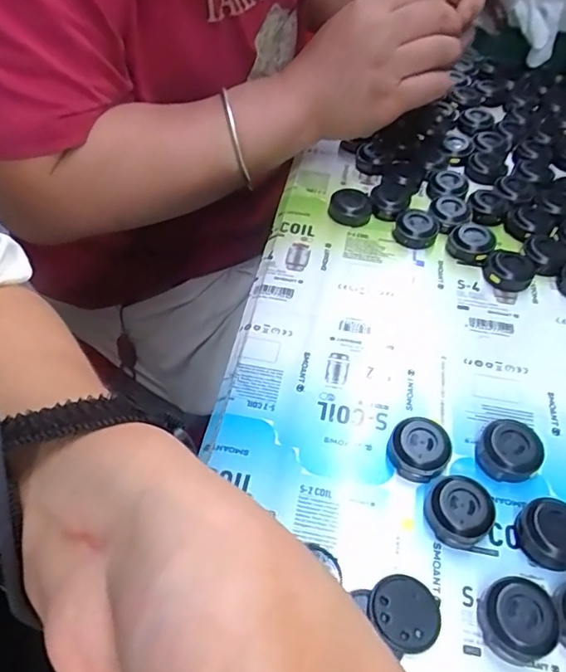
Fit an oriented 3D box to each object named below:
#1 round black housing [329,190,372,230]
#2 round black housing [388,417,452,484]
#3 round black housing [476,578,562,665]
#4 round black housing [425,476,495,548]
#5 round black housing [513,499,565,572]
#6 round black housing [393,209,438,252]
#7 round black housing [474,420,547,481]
[{"bbox_3d":[0.048,-0.093,0.390,0.029,0.014,0.031,1,49,-2],"label":"round black housing"},{"bbox_3d":[0.067,0.056,0.269,0.028,0.013,0.029,1,49,-2],"label":"round black housing"},{"bbox_3d":[0.094,0.115,0.219,0.030,0.013,0.027,-1,49,-4],"label":"round black housing"},{"bbox_3d":[0.079,0.079,0.249,0.032,0.014,0.029,-14,51,-14],"label":"round black housing"},{"bbox_3d":[0.121,0.088,0.243,0.028,0.013,0.030,1,49,-2],"label":"round black housing"},{"bbox_3d":[0.092,-0.073,0.378,0.029,0.015,0.029,1,49,-2],"label":"round black housing"},{"bbox_3d":[0.112,0.057,0.270,0.028,0.013,0.028,1,49,-2],"label":"round black housing"}]

